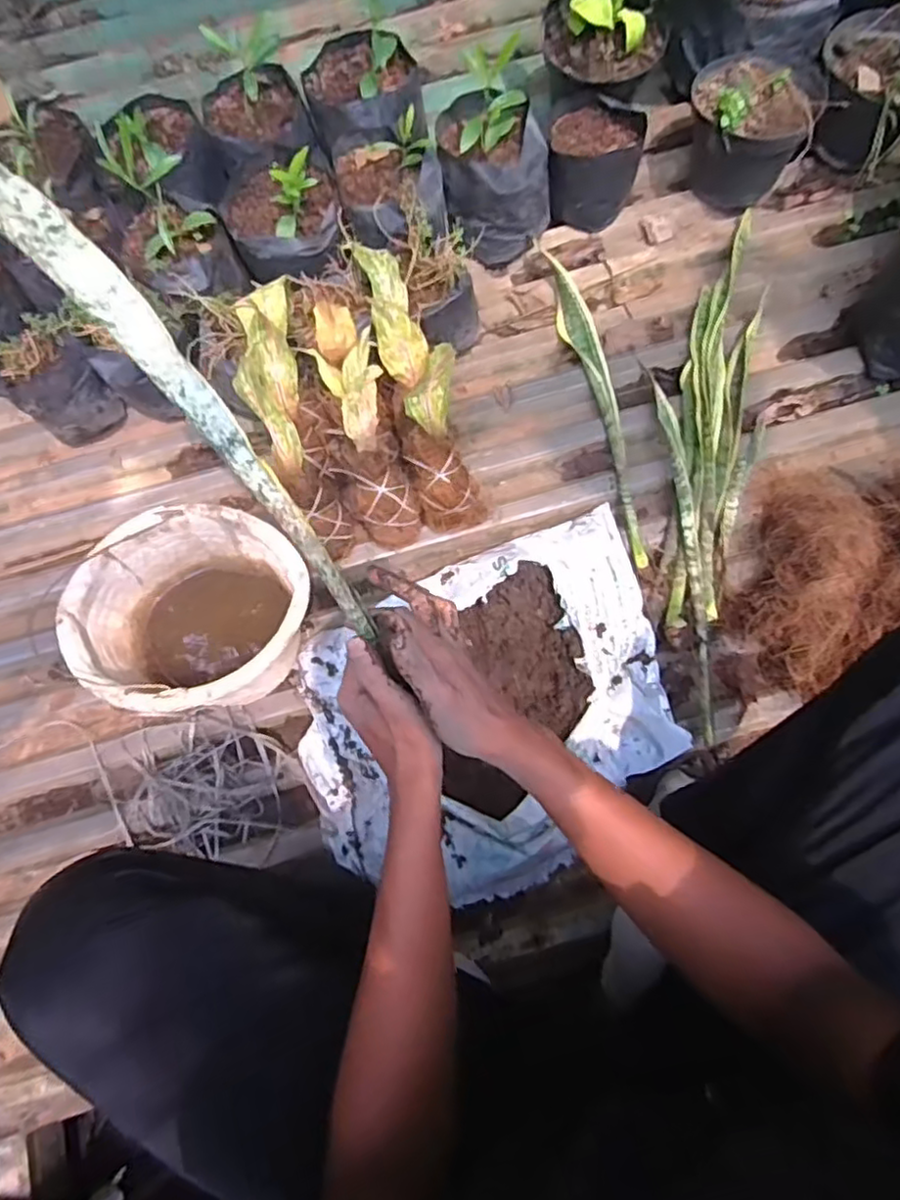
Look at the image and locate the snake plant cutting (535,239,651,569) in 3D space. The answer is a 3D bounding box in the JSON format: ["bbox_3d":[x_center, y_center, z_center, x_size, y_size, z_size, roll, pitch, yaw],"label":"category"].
[{"bbox_3d":[0.210,-0.276,0.915,0.052,0.027,0.484,-11,76,-2],"label":"snake plant cutting"}]

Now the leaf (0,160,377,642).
[{"bbox_3d":[-0.163,-0.123,0.396,0.041,0.025,0.395,-44,116,-11],"label":"leaf"}]

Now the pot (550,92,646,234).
[{"bbox_3d":[0.206,-0.630,0.966,0.128,0.110,0.120,0,76,1],"label":"pot"}]

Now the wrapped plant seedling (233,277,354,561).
[{"bbox_3d":[-0.195,-0.209,0.819,0.084,0.086,0.338,-17,102,-4],"label":"wrapped plant seedling"}]

